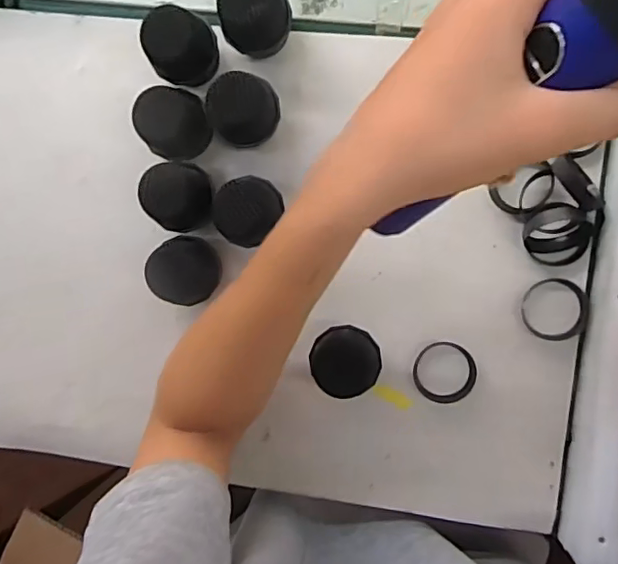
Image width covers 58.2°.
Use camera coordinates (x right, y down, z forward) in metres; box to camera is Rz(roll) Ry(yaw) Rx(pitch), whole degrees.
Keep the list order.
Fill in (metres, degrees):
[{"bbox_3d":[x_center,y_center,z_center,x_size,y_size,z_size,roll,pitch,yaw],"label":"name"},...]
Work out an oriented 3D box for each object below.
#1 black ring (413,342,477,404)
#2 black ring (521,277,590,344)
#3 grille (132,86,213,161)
[{"bbox_3d":[0.098,0.065,0.398,0.046,0.006,0.043,0,92,7],"label":"black ring"},{"bbox_3d":[0.172,0.019,0.386,0.044,0.007,0.043,0,92,7],"label":"black ring"},{"bbox_3d":[-0.092,-0.109,0.391,0.046,0.054,0.045,10,96,8],"label":"grille"}]

